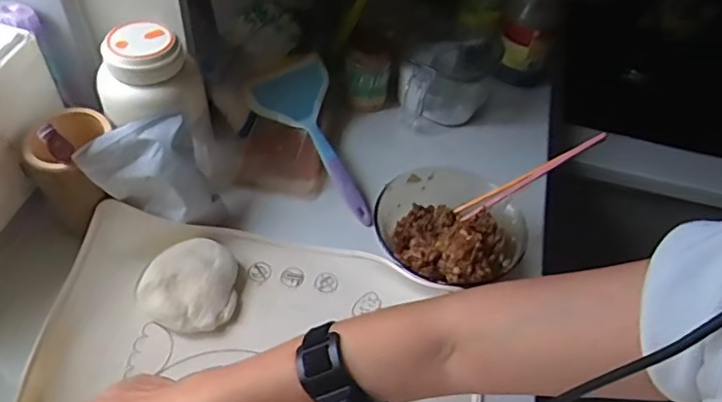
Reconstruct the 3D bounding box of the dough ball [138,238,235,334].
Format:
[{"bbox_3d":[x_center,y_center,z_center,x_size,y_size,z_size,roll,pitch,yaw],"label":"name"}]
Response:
[{"bbox_3d":[-0.179,0.090,0.623,0.091,0.046,0.099,3,49,-3],"label":"dough ball"}]

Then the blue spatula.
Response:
[{"bbox_3d":[-0.054,-0.084,0.770,0.114,0.037,0.259,-23,74,-24],"label":"blue spatula"}]

